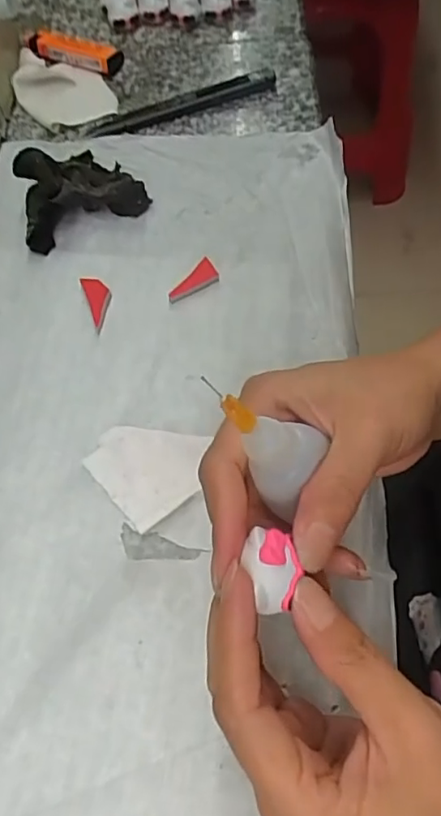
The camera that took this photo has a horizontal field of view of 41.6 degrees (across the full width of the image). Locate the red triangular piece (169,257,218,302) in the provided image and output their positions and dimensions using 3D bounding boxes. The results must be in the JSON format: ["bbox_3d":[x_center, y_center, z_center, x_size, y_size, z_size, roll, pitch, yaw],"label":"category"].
[{"bbox_3d":[-0.015,-0.075,0.348,0.014,0.007,0.033,36,71,20],"label":"red triangular piece"}]

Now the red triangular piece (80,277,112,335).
[{"bbox_3d":[-0.073,-0.064,0.348,0.014,0.005,0.037,-20,63,-6],"label":"red triangular piece"}]

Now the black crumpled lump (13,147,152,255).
[{"bbox_3d":[-0.094,-0.142,0.371,0.078,0.033,0.054,-25,64,-9],"label":"black crumpled lump"}]

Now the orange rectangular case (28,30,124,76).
[{"bbox_3d":[-0.114,-0.276,0.451,0.076,0.018,0.022,23,67,15],"label":"orange rectangular case"}]

